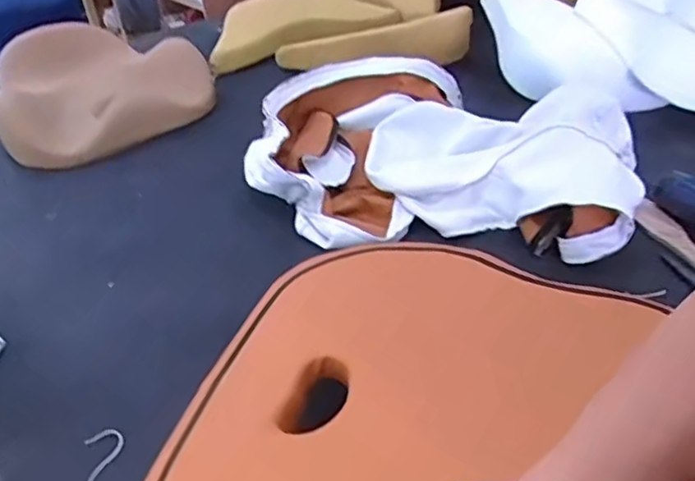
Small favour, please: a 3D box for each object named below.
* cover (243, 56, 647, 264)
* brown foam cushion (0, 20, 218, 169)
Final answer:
[{"bbox_3d":[0.169,-0.206,1.273,0.776,0.146,0.567,7,37,19],"label":"cover"},{"bbox_3d":[-0.703,-0.447,1.737,0.549,0.290,0.288,-28,40,-27],"label":"brown foam cushion"}]

